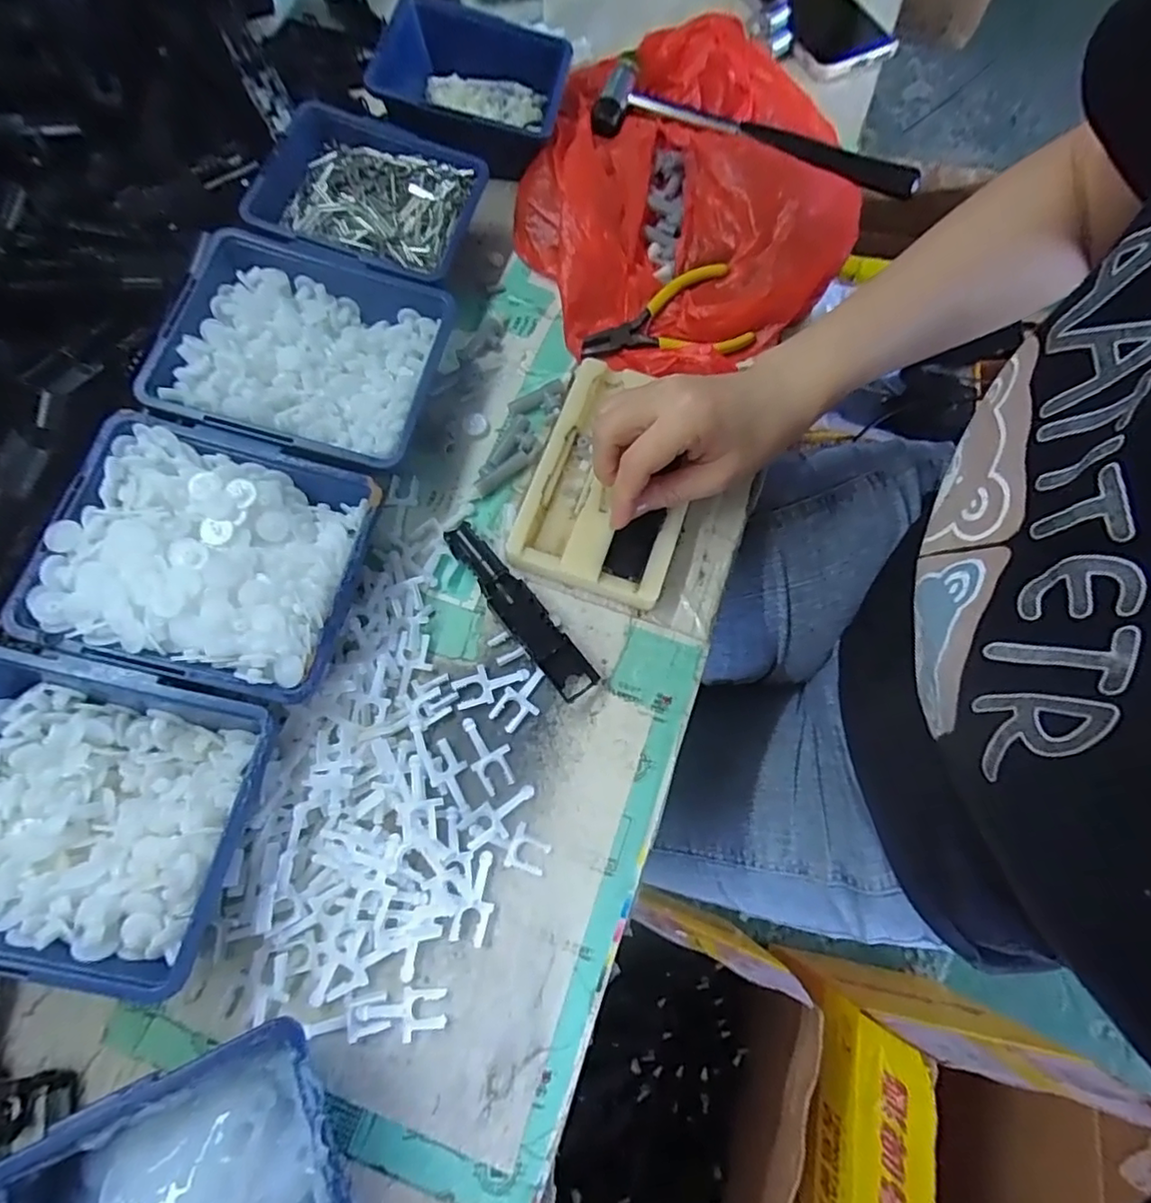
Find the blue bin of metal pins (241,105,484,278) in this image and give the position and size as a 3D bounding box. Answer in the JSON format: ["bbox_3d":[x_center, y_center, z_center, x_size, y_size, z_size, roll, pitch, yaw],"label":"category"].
[{"bbox_3d":[-0.128,-0.254,0.397,0.122,0.058,0.107,11,71,3],"label":"blue bin of metal pins"}]

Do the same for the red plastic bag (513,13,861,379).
[{"bbox_3d":[0.076,-0.283,0.420,0.217,0.040,0.296,3,71,0],"label":"red plastic bag"}]

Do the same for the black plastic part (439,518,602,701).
[{"bbox_3d":[-0.033,0.005,0.340,0.023,0.014,0.118,-39,76,-13],"label":"black plastic part"}]

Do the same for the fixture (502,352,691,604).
[{"bbox_3d":[0.022,-0.073,0.361,0.088,0.023,0.138,16,72,5],"label":"fixture"}]

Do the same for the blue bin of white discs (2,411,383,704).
[{"bbox_3d":[-0.179,-0.020,0.310,0.139,0.054,0.123,11,71,3],"label":"blue bin of white discs"}]

